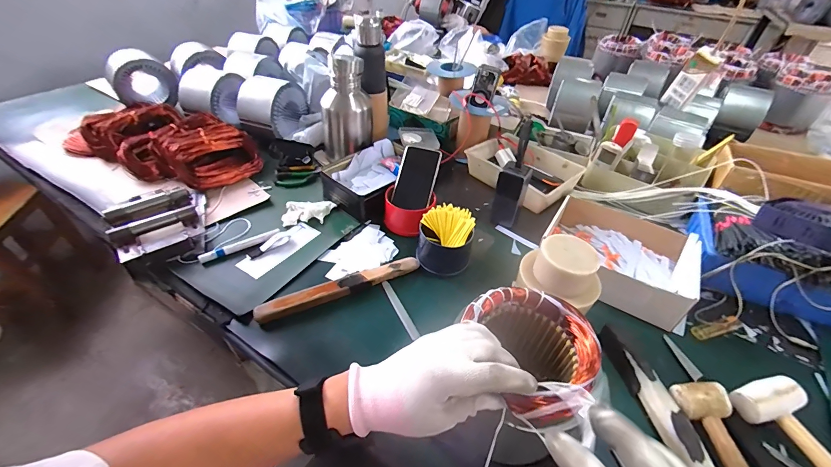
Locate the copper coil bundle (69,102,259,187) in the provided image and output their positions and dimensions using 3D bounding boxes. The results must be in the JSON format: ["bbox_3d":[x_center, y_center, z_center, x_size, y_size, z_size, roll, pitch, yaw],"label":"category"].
[{"bbox_3d":[-0.603,-0.214,0.865,0.486,0.085,0.193,14,44,12],"label":"copper coil bundle"}]

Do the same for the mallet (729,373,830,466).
[{"bbox_3d":[0.502,0.290,0.408,0.083,0.041,0.259,-14,45,-17],"label":"mallet"}]

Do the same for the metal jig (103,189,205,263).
[{"bbox_3d":[-0.480,-0.023,0.678,0.159,0.050,0.186,-22,48,-24],"label":"metal jig"}]

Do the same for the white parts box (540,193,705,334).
[{"bbox_3d":[0.364,0.038,0.654,0.233,0.066,0.210,24,47,22],"label":"white parts box"}]

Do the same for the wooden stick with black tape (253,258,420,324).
[{"bbox_3d":[-0.120,0.087,0.600,0.274,0.025,0.029,-18,47,-21],"label":"wooden stick with black tape"}]

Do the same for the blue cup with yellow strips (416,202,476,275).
[{"bbox_3d":[0.056,0.009,0.662,0.094,0.083,0.096,1,43,-1],"label":"blue cup with yellow strips"}]

